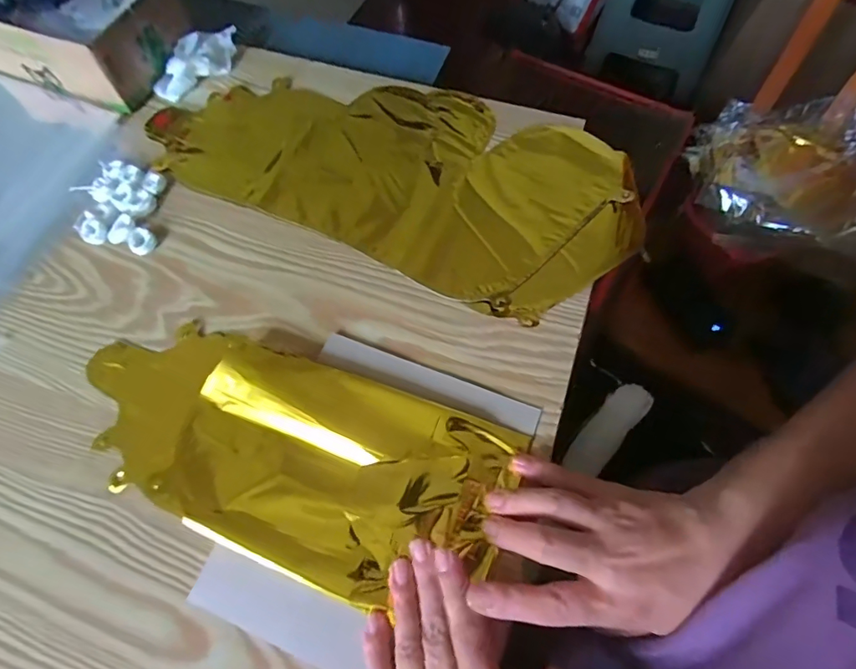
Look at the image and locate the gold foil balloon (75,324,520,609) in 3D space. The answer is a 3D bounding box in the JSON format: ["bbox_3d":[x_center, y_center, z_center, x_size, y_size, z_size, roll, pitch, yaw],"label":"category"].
[{"bbox_3d":[-0.101,0.078,0.324,0.300,0.018,0.131,16,65,8],"label":"gold foil balloon"}]

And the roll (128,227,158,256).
[{"bbox_3d":[-0.241,-0.078,0.404,0.021,0.011,0.021,-1,64,1],"label":"roll"}]

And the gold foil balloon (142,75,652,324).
[{"bbox_3d":[-0.035,-0.160,0.439,0.433,0.010,0.202,22,66,12],"label":"gold foil balloon"}]

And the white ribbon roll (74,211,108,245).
[{"bbox_3d":[-0.287,-0.089,0.410,0.028,0.011,0.020,34,69,16],"label":"white ribbon roll"}]

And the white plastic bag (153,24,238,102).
[{"bbox_3d":[-0.240,-0.287,0.497,0.049,0.023,0.105,35,70,17],"label":"white plastic bag"}]

